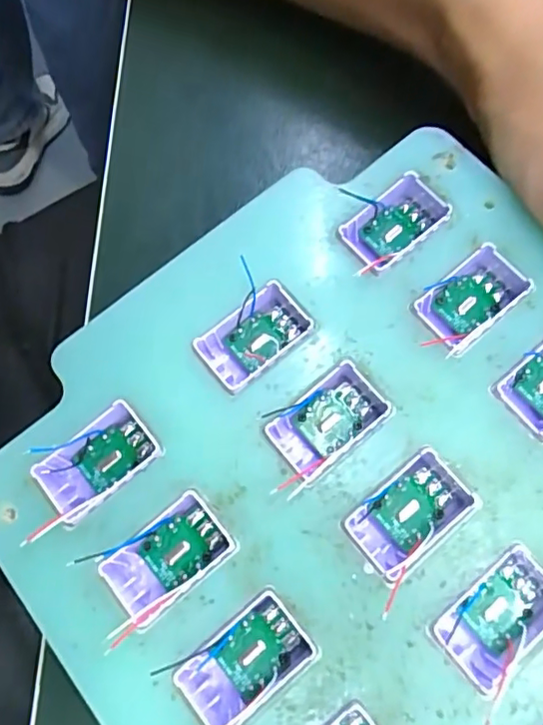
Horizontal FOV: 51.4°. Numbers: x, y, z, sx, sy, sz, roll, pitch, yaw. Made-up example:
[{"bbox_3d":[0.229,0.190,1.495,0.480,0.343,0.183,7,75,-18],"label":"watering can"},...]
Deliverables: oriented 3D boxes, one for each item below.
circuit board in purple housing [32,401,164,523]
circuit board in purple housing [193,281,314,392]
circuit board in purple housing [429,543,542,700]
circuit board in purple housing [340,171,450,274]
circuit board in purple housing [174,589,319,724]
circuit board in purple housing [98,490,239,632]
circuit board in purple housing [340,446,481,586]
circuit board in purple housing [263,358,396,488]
[{"bbox_3d":[-0.048,0.027,0.156,0.030,0.010,0.019,-38,74,-9],"label":"circuit board in purple housing"},{"bbox_3d":[-0.004,-0.006,0.167,0.032,0.015,0.020,-38,75,-9],"label":"circuit board in purple housing"},{"bbox_3d":[0.057,0.064,0.141,0.033,0.010,0.020,-38,75,-9],"label":"circuit board in purple housing"},{"bbox_3d":[0.038,-0.042,0.174,0.032,0.011,0.019,-41,75,-10],"label":"circuit board in purple housing"},{"bbox_3d":[-0.006,0.075,0.141,0.031,0.010,0.018,-37,74,-9],"label":"circuit board in purple housing"},{"bbox_3d":[-0.027,0.051,0.149,0.031,0.010,0.020,-39,75,-10],"label":"circuit board in purple housing"},{"bbox_3d":[0.036,0.040,0.149,0.032,0.010,0.020,-38,74,-9],"label":"circuit board in purple housing"},{"bbox_3d":[0.016,0.017,0.158,0.032,0.011,0.019,-39,75,-9],"label":"circuit board in purple housing"}]

